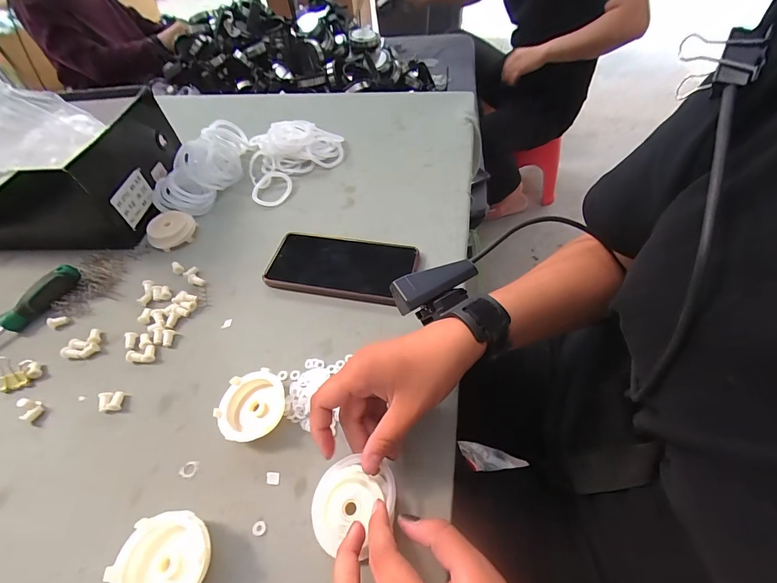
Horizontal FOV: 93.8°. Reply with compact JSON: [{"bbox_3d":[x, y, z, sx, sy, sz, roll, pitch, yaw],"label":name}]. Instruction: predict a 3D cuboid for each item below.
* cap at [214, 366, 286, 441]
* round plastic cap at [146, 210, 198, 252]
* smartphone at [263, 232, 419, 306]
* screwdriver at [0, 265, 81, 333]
[{"bbox_3d":[-0.118,0.101,0.317,0.055,0.022,0.059,-3,53,4],"label":"cap"},{"bbox_3d":[-0.278,-0.079,0.467,0.051,0.019,0.056,14,59,-19],"label":"round plastic cap"},{"bbox_3d":[-0.054,-0.030,0.417,0.163,0.015,0.084,9,55,12],"label":"smartphone"},{"bbox_3d":[-0.410,0.031,0.391,0.024,0.027,0.158,30,61,25],"label":"screwdriver"}]

